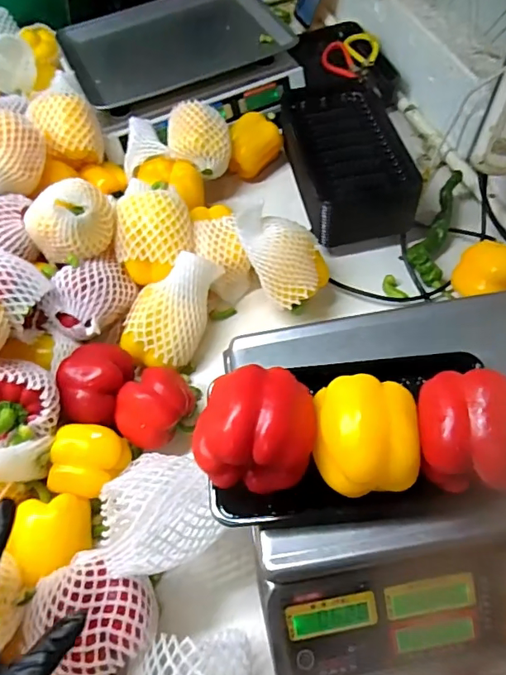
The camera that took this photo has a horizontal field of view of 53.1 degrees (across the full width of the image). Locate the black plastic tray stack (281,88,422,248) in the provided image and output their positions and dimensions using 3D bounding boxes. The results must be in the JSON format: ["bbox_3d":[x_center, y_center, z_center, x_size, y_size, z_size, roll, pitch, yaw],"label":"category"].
[{"bbox_3d":[0.129,-0.257,0.734,0.140,0.094,0.260,-11,60,-2],"label":"black plastic tray stack"}]

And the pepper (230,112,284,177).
[{"bbox_3d":[0.003,-0.289,0.765,0.066,0.064,0.088,19,63,14],"label":"pepper"}]

